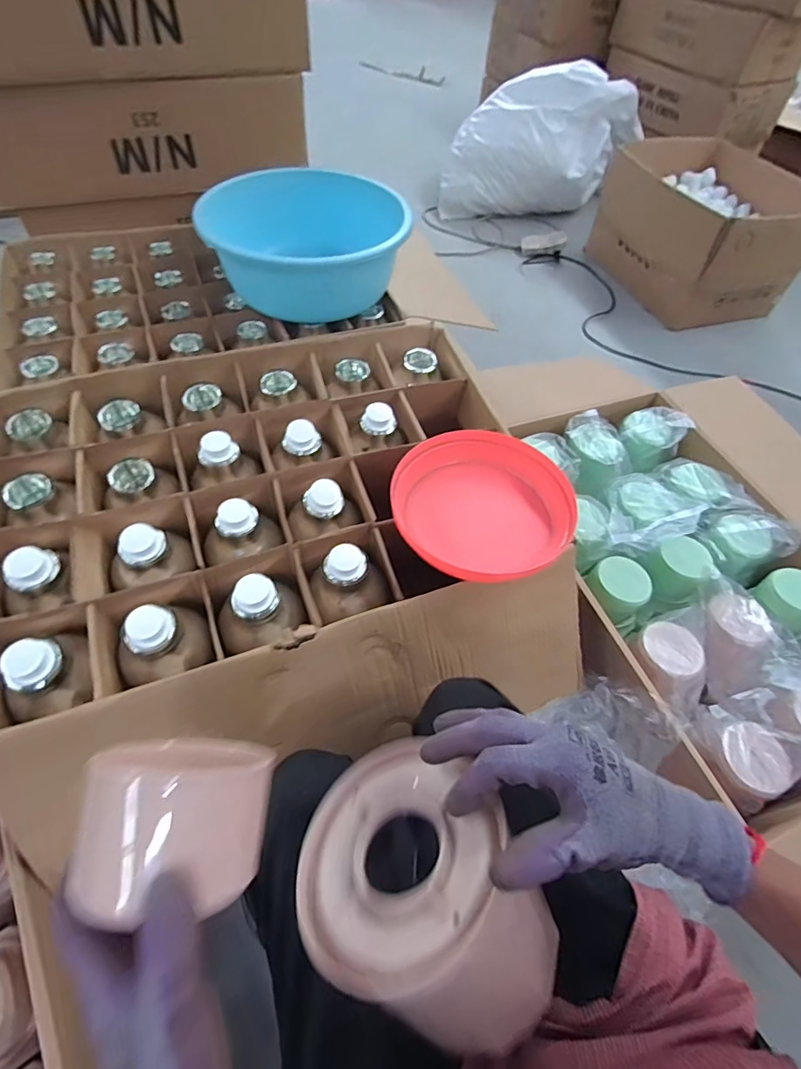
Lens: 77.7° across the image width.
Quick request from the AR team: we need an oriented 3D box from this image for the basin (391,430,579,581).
[{"bbox_3d":[0.106,-0.042,0.651,0.210,0.050,0.219,2,55,-3],"label":"basin"}]

